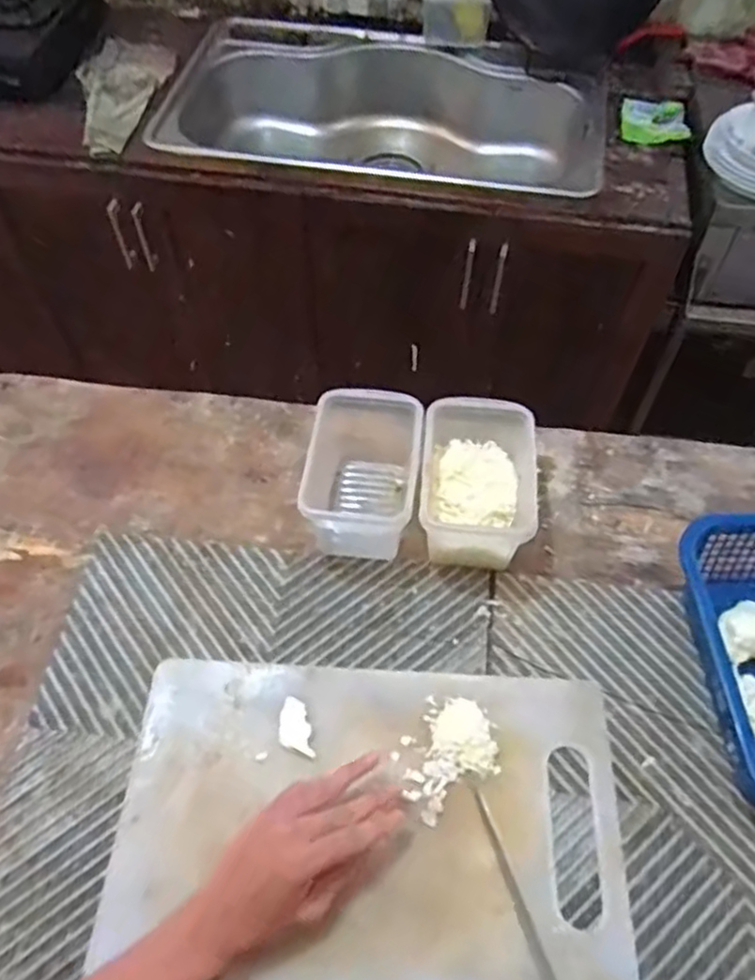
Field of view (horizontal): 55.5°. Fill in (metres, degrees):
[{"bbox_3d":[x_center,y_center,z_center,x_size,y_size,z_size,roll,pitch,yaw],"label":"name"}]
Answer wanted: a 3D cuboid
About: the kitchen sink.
[{"bbox_3d":[0.013,-0.697,1.475,0.843,0.237,0.492,11,57,7],"label":"kitchen sink"}]

